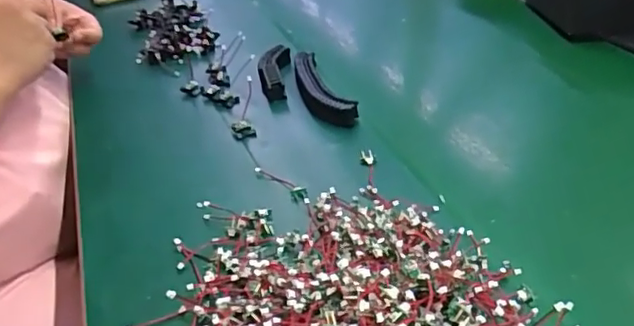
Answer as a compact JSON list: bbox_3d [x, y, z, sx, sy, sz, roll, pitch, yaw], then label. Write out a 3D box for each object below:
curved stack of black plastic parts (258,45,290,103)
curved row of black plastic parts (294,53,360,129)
[{"bbox_3d":[-0.052,-0.108,0.716,0.036,0.031,0.105,-2,34,3],"label":"curved stack of black plastic parts"},{"bbox_3d":[0.000,-0.083,0.677,0.043,0.032,0.161,-13,35,-13],"label":"curved row of black plastic parts"}]

